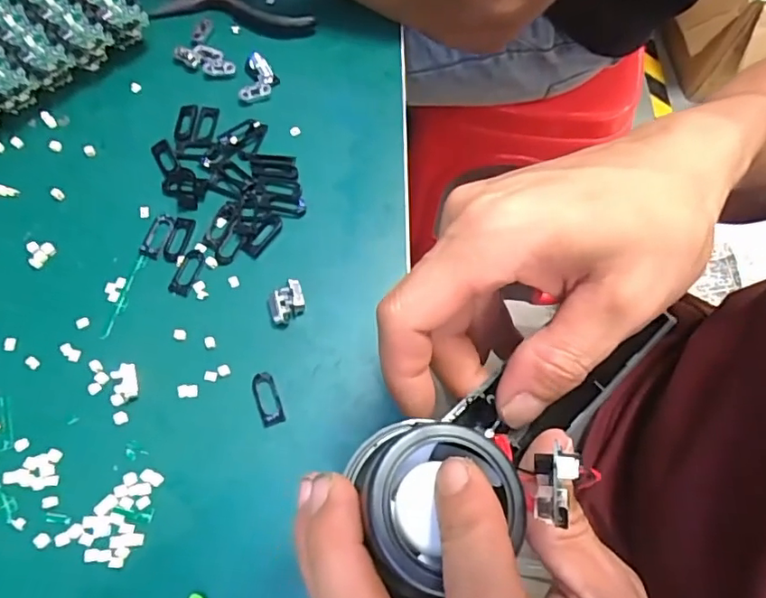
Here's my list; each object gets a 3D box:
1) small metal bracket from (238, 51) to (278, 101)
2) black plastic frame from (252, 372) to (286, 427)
[{"bbox_3d":[-0.083,-0.149,0.373,0.022,0.011,0.036,9,68,2],"label":"small metal bracket"},{"bbox_3d":[-0.061,0.053,0.292,0.012,0.004,0.029,-21,70,-9],"label":"black plastic frame"}]

